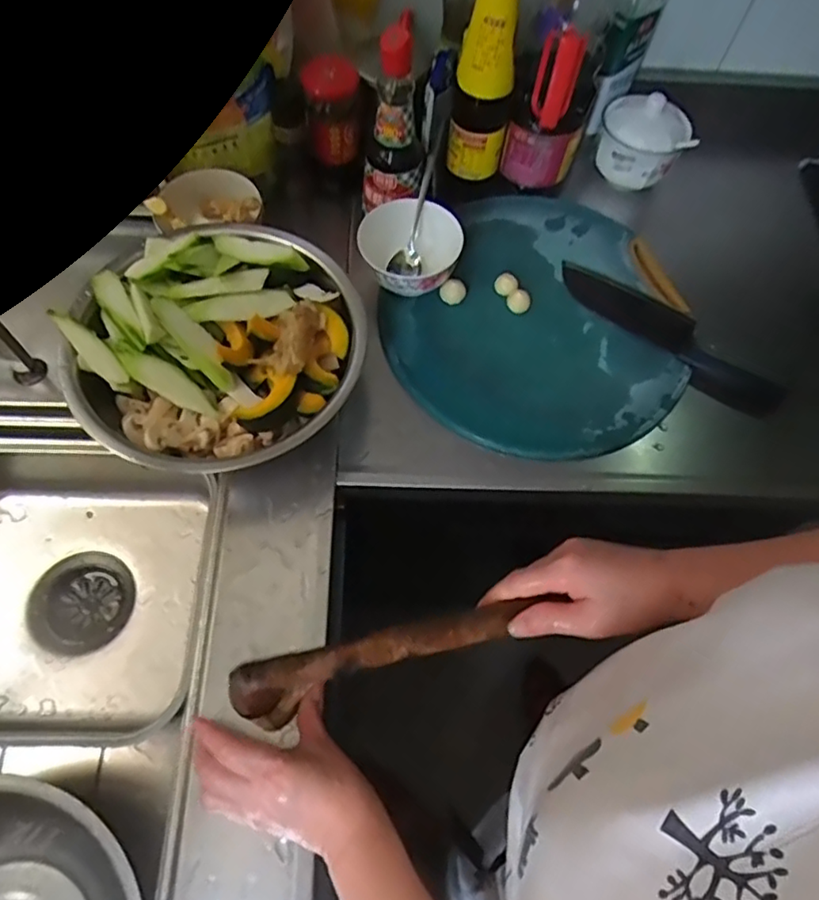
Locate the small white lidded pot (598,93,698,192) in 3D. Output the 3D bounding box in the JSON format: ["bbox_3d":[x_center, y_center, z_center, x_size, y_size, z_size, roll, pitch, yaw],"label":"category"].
[{"bbox_3d":[0.292,-0.391,0.758,0.105,0.090,0.099,1,64,-3],"label":"small white lidded pot"}]

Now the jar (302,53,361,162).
[{"bbox_3d":[-0.087,-0.388,0.689,0.063,0.091,0.064,1,64,-3],"label":"jar"}]

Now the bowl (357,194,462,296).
[{"bbox_3d":[-0.001,-0.218,0.679,0.108,0.072,0.103,1,64,-3],"label":"bowl"}]

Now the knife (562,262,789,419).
[{"bbox_3d":[0.292,-0.132,0.682,0.272,0.015,0.068,39,68,14],"label":"knife"}]

